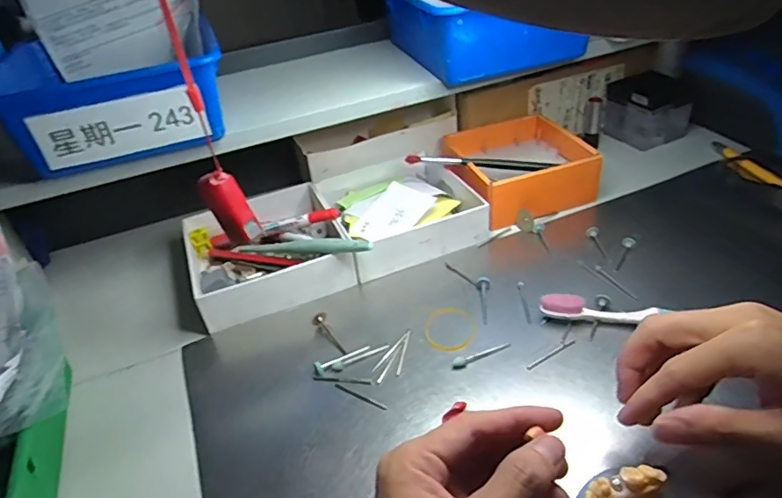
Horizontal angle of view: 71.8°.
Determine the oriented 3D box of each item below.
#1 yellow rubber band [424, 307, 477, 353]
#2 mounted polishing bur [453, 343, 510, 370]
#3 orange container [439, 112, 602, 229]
[{"bbox_3d":[0.045,0.063,0.419,0.047,0.006,0.048,-8,31,5],"label":"yellow rubber band"},{"bbox_3d":[0.065,0.076,0.388,0.046,0.005,0.007,-17,38,-13],"label":"mounted polishing bur"},{"bbox_3d":[0.126,-0.084,0.555,0.130,0.043,0.126,-14,37,-9],"label":"orange container"}]

